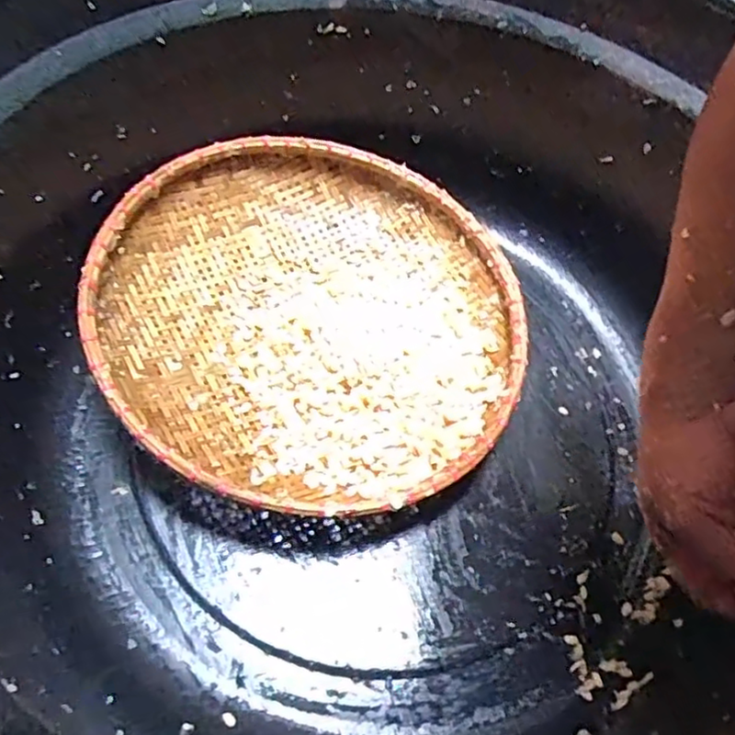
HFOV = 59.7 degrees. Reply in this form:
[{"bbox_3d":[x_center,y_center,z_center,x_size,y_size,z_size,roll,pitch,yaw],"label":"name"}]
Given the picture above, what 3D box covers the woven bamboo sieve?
[{"bbox_3d":[-0.044,-0.047,0.548,0.343,0.071,0.349,5,59,-8],"label":"woven bamboo sieve"}]

